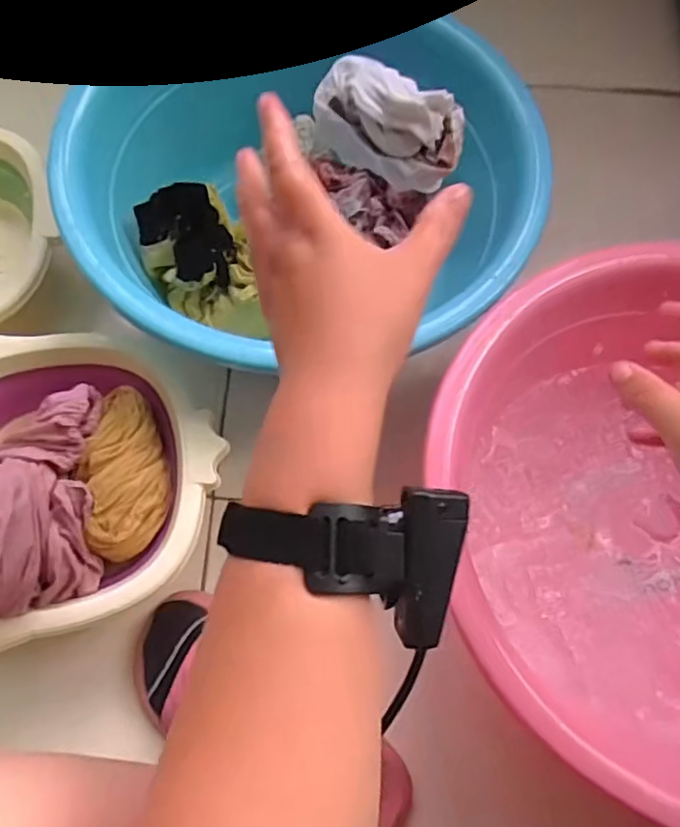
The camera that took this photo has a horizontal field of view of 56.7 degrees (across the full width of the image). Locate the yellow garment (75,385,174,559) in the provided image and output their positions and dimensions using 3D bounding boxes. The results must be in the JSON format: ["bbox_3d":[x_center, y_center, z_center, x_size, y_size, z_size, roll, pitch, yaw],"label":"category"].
[{"bbox_3d":[-0.192,0.045,0.556,0.064,0.042,0.150,-13,70,-8],"label":"yellow garment"}]

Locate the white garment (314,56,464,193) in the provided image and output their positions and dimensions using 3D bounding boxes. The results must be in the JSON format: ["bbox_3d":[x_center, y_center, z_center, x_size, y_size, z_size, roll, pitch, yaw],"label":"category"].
[{"bbox_3d":[0.037,-0.222,0.480,0.114,0.056,0.050,31,70,9],"label":"white garment"}]

